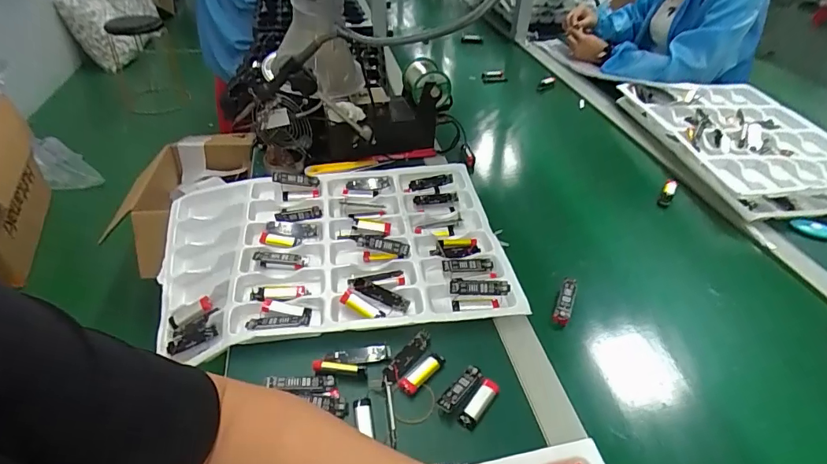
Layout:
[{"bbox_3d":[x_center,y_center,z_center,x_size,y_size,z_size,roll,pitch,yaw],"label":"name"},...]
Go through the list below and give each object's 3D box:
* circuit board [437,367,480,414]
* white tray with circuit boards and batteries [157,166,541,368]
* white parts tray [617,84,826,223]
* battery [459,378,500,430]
[{"bbox_3d":[0.048,0.155,0.464,0.019,0.011,0.066,28,45,28],"label":"circuit board"},{"bbox_3d":[-0.114,0.022,0.633,0.458,0.051,0.328,-3,39,-3],"label":"white tray with circuit boards and batteries"},{"bbox_3d":[0.669,-0.189,0.917,0.363,0.041,0.497,-2,39,-6],"label":"white parts tray"},{"bbox_3d":[0.065,0.169,0.456,0.018,0.016,0.059,25,44,25],"label":"battery"}]

